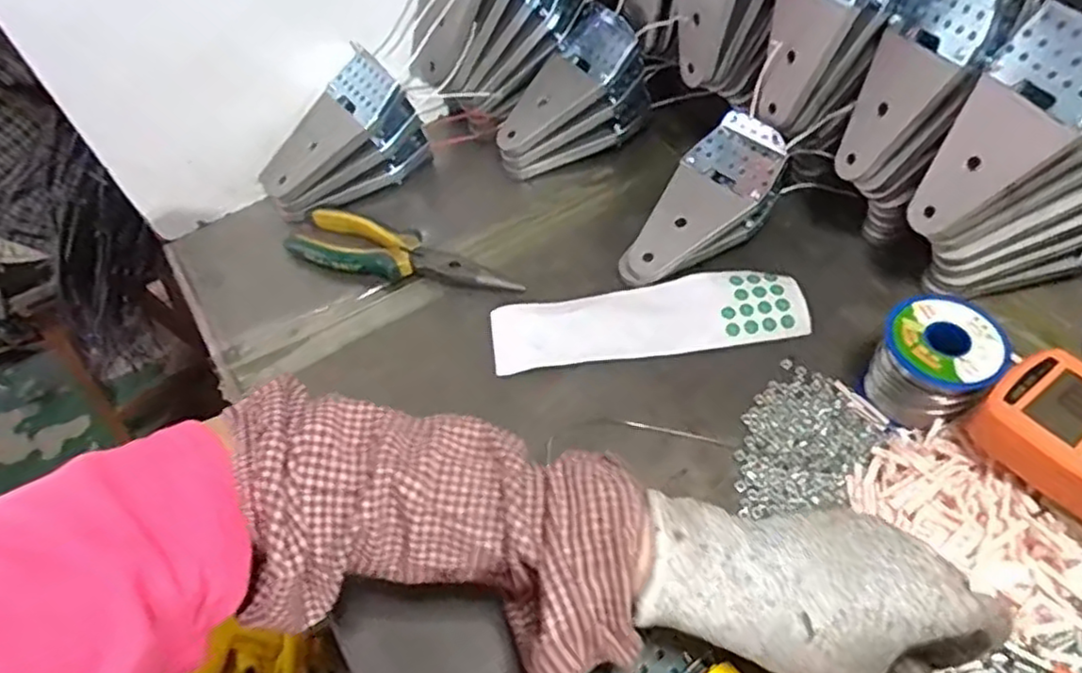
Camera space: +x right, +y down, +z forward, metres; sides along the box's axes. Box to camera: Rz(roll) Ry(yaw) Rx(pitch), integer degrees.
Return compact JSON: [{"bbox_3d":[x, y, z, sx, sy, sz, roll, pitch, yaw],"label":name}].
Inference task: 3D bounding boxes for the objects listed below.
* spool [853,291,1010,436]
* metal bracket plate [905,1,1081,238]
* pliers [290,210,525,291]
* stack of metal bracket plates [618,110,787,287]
[{"bbox_3d":[0.240,0.017,0.416,0.060,0.058,0.062,-40,61,-21],"label":"spool"},{"bbox_3d":[0.272,-0.117,0.399,0.007,0.134,0.065,-11,50,-35],"label":"metal bracket plate"},{"bbox_3d":[-0.110,-0.063,0.533,0.191,0.026,0.050,16,58,16],"label":"pliers"},{"bbox_3d":[0.123,-0.094,0.513,0.150,0.035,0.065,-48,60,-4],"label":"stack of metal bracket plates"}]

